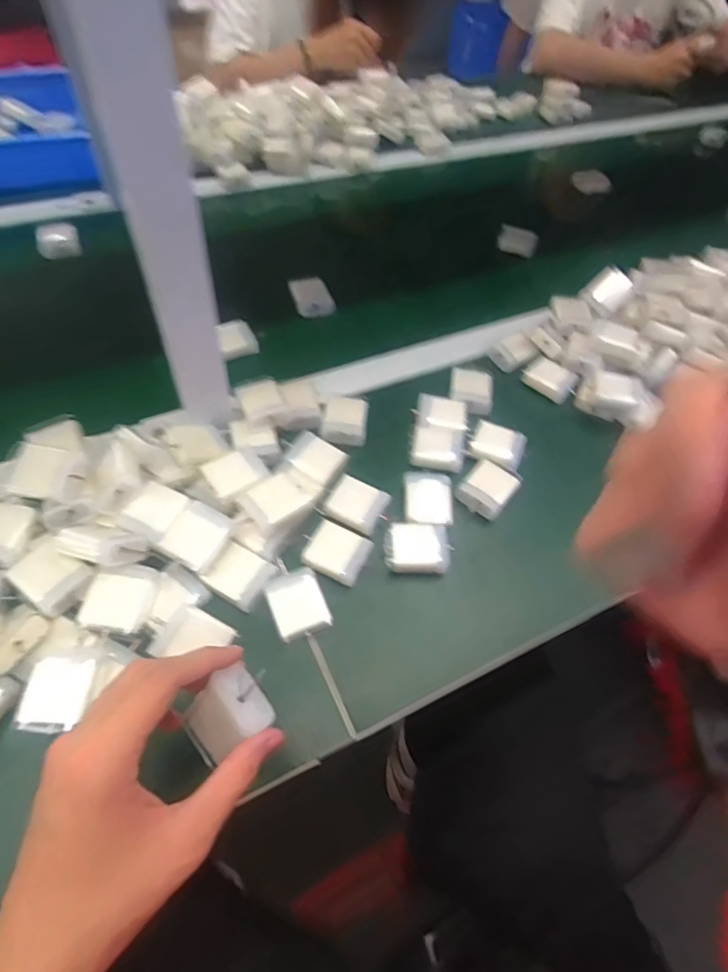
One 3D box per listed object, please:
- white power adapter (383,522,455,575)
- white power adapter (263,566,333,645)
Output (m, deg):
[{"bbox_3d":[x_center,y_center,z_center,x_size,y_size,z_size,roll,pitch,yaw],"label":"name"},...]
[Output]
[{"bbox_3d":[0.045,0.055,0.436,0.055,0.026,0.044,2,55,-4],"label":"white power adapter"},{"bbox_3d":[-0.051,0.093,0.389,0.041,0.018,0.050,-19,59,-17],"label":"white power adapter"}]

